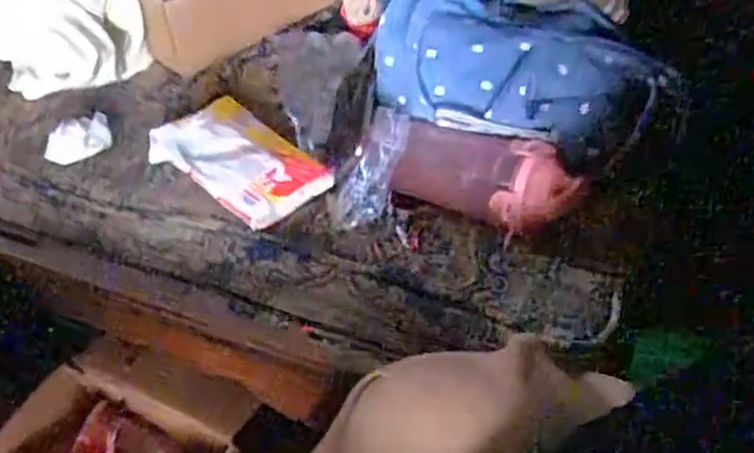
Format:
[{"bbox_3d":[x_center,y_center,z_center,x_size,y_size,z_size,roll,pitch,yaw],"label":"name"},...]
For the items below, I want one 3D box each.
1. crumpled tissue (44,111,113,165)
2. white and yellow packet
[{"bbox_3d":[-0.320,-0.094,0.800,0.075,0.034,0.041,-32,53,-22],"label":"crumpled tissue"},{"bbox_3d":[-0.147,-0.072,0.738,0.176,0.075,0.127,33,58,29],"label":"white and yellow packet"}]

